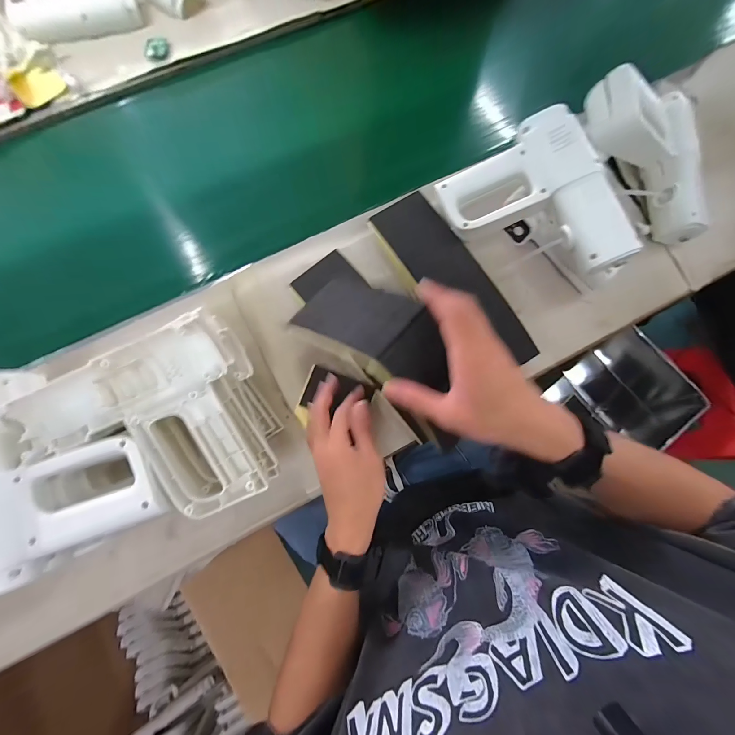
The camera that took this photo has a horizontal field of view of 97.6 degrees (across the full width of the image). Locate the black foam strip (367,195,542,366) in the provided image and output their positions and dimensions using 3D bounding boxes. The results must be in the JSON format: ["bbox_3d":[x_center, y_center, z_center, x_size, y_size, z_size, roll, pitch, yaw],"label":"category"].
[{"bbox_3d":[0.117,-0.122,0.463,0.098,0.025,0.296,-32,82,-7],"label":"black foam strip"}]

